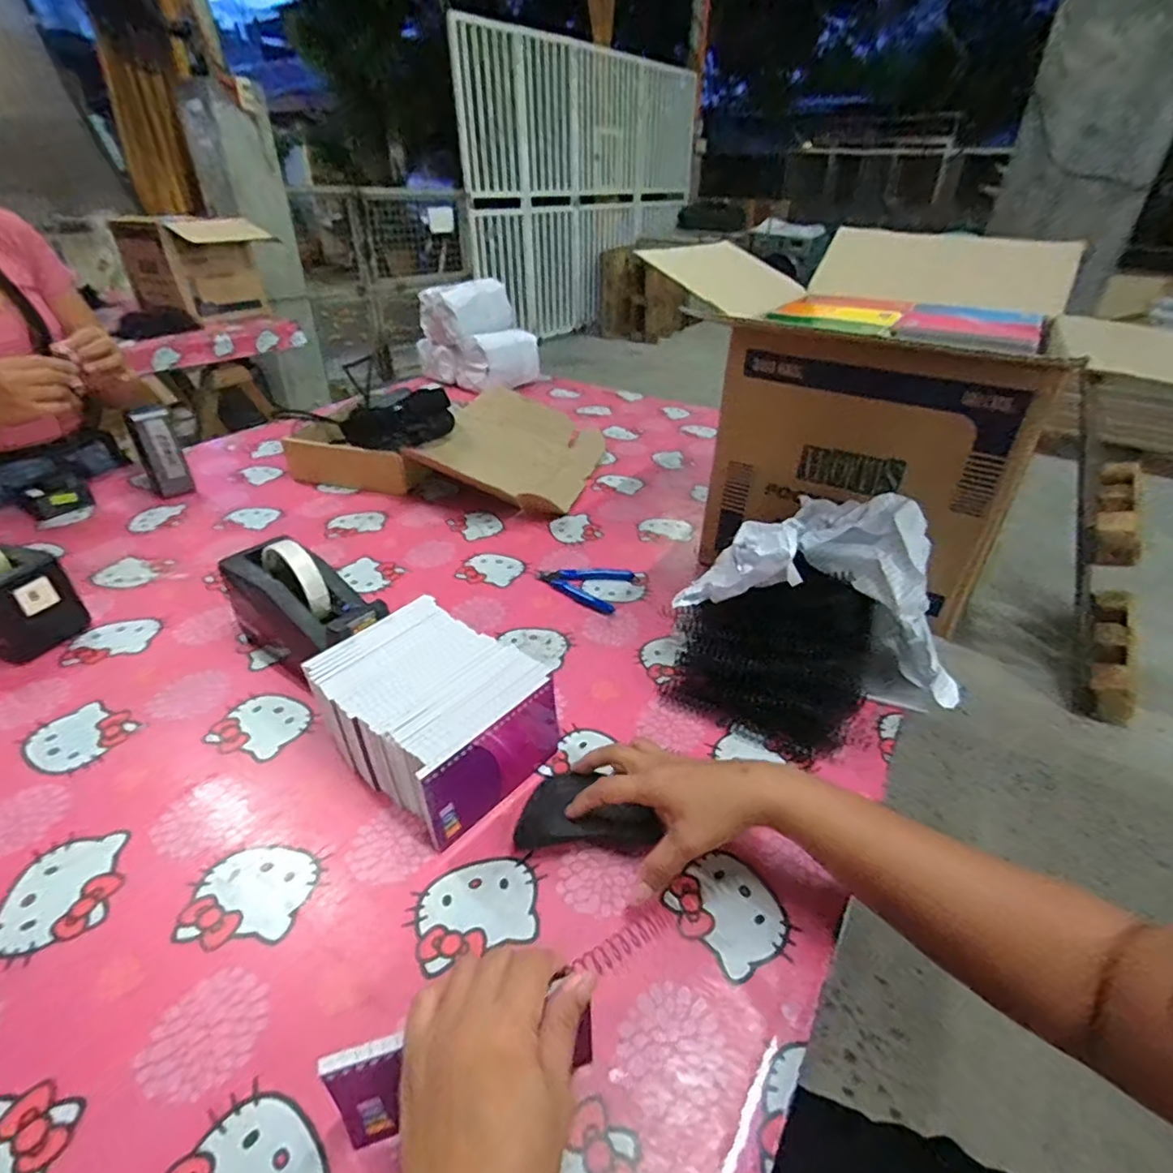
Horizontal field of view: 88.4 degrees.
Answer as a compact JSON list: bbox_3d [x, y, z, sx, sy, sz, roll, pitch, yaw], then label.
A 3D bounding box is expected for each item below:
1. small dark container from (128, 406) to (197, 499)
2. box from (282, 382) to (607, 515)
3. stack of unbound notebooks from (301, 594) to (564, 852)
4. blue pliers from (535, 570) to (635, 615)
[{"bbox_3d":[-0.655,-0.204,0.931,0.055,0.134,0.038,-24,42,-33],"label":"small dark container"},{"bbox_3d":[-0.222,-0.246,1.030,0.452,0.078,0.353,10,35,11],"label":"box"},{"bbox_3d":[-0.124,0.108,0.515,0.194,0.083,0.139,26,41,31],"label":"stack of unbound notebooks"},{"bbox_3d":[-0.006,-0.005,0.747,0.108,0.012,0.087,13,36,16],"label":"blue pliers"}]

